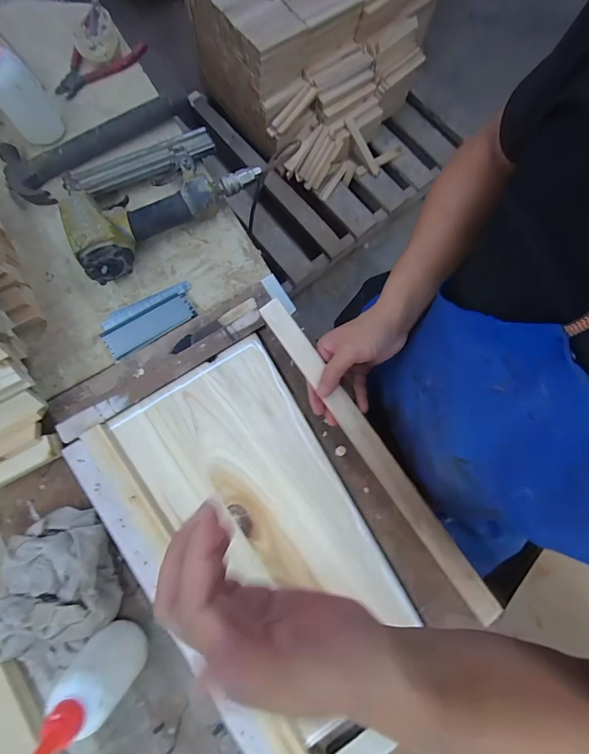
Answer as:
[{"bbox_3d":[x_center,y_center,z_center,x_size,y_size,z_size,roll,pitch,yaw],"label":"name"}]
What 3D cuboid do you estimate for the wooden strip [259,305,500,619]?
[{"bbox_3d":[0.099,0.094,0.402,0.026,0.012,0.443,-35,88,-8],"label":"wooden strip"}]

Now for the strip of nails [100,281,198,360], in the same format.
[{"bbox_3d":[-0.195,-0.082,0.456,0.126,0.016,0.065,-30,81,-7],"label":"strip of nails"}]

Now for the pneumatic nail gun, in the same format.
[{"bbox_3d":[-0.197,-0.260,0.464,0.259,0.065,0.162,-37,82,-8],"label":"pneumatic nail gun"}]

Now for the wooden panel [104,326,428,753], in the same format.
[{"bbox_3d":[-0.033,0.158,0.412,0.201,0.015,0.382,-33,81,-7],"label":"wooden panel"}]

